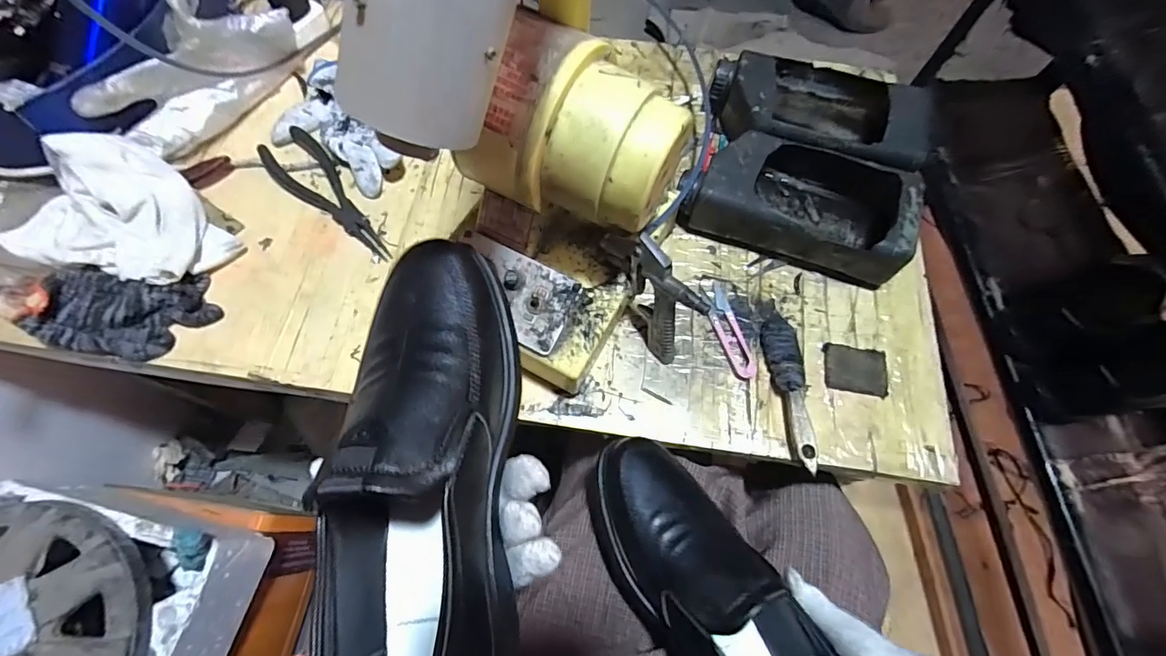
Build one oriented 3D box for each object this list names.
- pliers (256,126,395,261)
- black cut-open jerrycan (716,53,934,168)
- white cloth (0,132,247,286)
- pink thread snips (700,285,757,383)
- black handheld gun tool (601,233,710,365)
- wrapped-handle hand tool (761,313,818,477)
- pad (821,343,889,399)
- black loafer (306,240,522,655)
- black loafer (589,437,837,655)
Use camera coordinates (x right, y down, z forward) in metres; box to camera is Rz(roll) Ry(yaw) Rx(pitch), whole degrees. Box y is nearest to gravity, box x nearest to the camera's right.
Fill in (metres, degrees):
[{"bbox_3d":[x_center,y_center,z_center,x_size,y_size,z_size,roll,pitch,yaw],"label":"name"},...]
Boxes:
[{"bbox_3d":[-0.267,-0.135,0.520,0.056,0.012,0.198,-39,74,-15],"label":"pliers"},{"bbox_3d":[0.250,-0.234,0.552,0.220,0.073,0.135,16,69,5],"label":"black cut-open jerrycan"},{"bbox_3d":[-0.435,-0.099,0.470,0.170,0.076,0.139,29,71,10],"label":"white cloth"},{"bbox_3d":[0.140,0.001,0.480,0.024,0.005,0.101,-11,69,-6],"label":"pink thread snips"},{"bbox_3d":[0.057,-0.032,0.438,0.027,0.103,0.106,-32,72,-13],"label":"black handheld gun tool"},{"bbox_3d":[0.185,0.052,0.449,0.028,0.021,0.148,-1,68,-2],"label":"wrapped-handle hand tool"},{"bbox_3d":[0.255,0.038,0.464,0.056,0.010,0.045,8,68,2],"label":"pad"},{"bbox_3d":[-0.082,0.066,0.253,0.083,0.088,0.238,2,72,0],"label":"black loafer"},{"bbox_3d":[0.090,0.194,0.347,0.095,0.086,0.253,-28,58,-12],"label":"black loafer"}]

